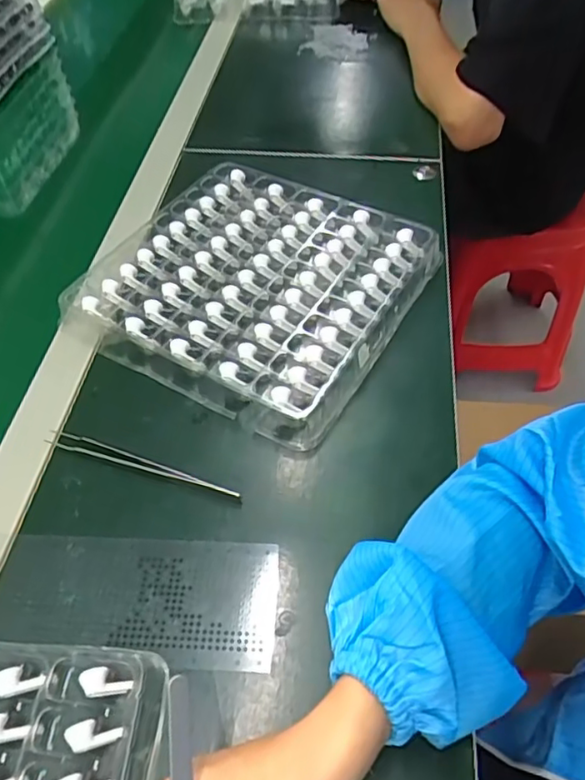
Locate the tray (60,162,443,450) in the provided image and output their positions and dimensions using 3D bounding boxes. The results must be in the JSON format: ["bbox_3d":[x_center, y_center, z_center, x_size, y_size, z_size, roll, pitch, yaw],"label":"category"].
[{"bbox_3d":[-0.032,-0.100,0.524,0.254,0.028,0.249,24,57,20],"label":"tray"}]

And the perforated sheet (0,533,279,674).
[{"bbox_3d":[-0.146,0.128,0.376,0.269,0.005,0.073,2,52,5],"label":"perforated sheet"}]

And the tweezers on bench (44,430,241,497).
[{"bbox_3d":[-0.111,0.054,0.425,0.154,0.008,0.011,15,54,14],"label":"tweezers on bench"}]

